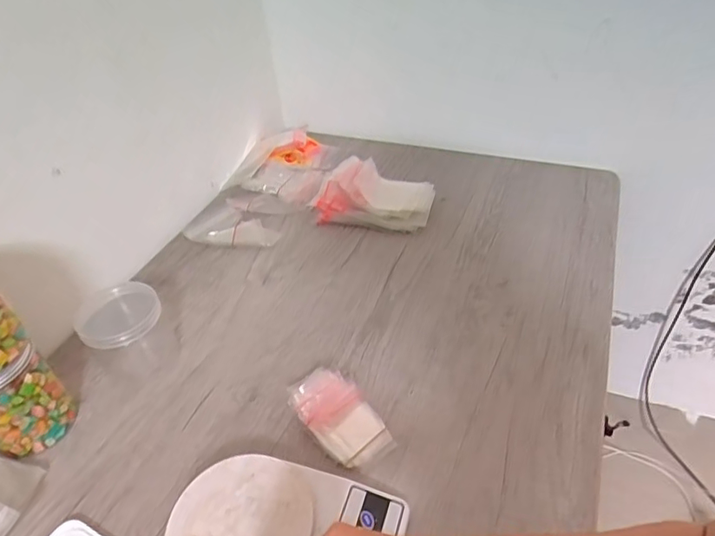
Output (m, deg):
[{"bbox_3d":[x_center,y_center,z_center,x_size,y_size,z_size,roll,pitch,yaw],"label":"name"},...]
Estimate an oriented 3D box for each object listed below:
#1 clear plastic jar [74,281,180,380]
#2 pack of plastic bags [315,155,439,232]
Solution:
[{"bbox_3d":[-0.286,0.082,0.656,0.089,0.098,0.084,-4,41,3],"label":"clear plastic jar"},{"bbox_3d":[0.030,-0.122,0.862,0.185,0.069,0.107,9,43,17],"label":"pack of plastic bags"}]

